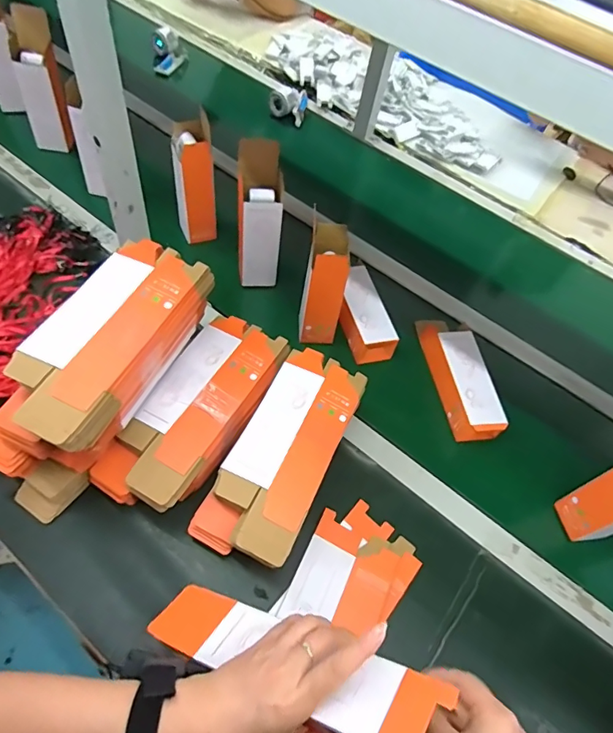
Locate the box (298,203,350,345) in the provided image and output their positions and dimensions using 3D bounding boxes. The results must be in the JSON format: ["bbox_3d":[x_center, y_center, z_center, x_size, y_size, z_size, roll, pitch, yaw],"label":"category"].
[{"bbox_3d":[0.026,-0.126,0.742,0.062,0.189,0.077,5,55,-2],"label":"box"}]

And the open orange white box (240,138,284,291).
[{"bbox_3d":[-0.078,-0.248,0.782,0.079,0.218,0.088,3,55,-3],"label":"open orange white box"}]

